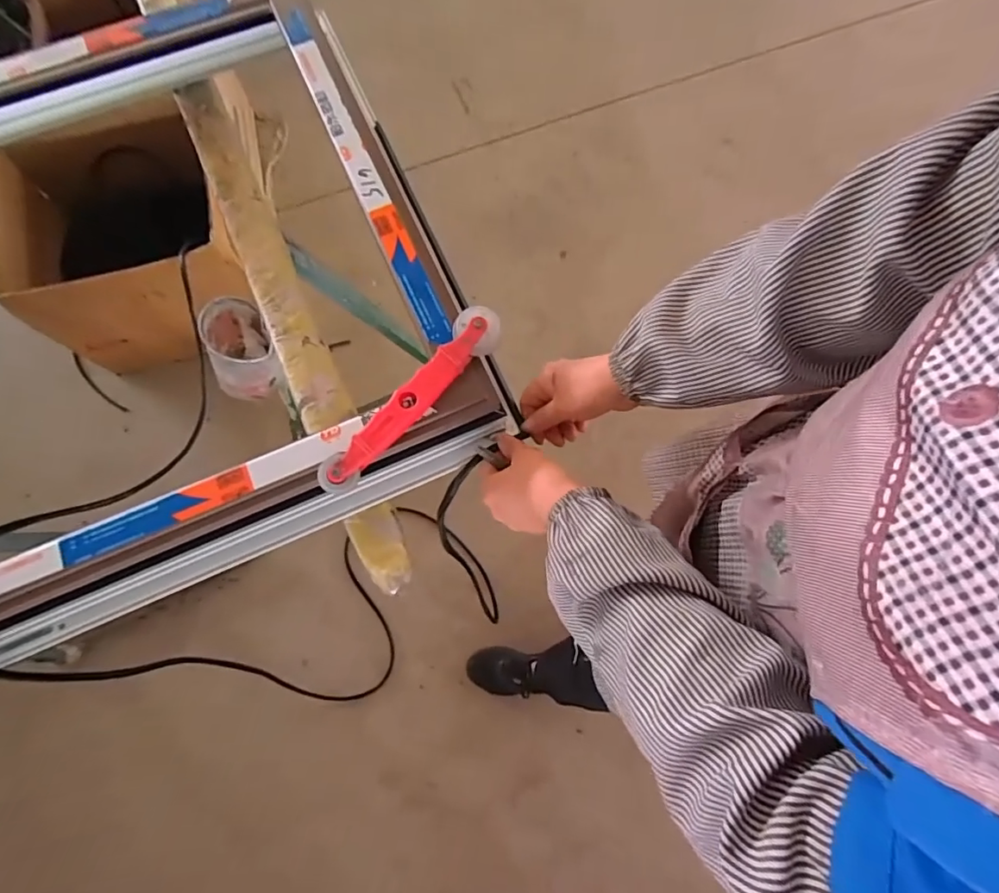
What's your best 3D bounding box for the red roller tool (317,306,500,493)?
[{"bbox_3d":[-0.073,-0.042,0.429,0.034,0.022,0.195,42,78,11],"label":"red roller tool"}]

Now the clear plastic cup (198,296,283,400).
[{"bbox_3d":[-0.393,-0.140,0.794,0.084,0.137,0.118,-21,75,-21],"label":"clear plastic cup"}]

